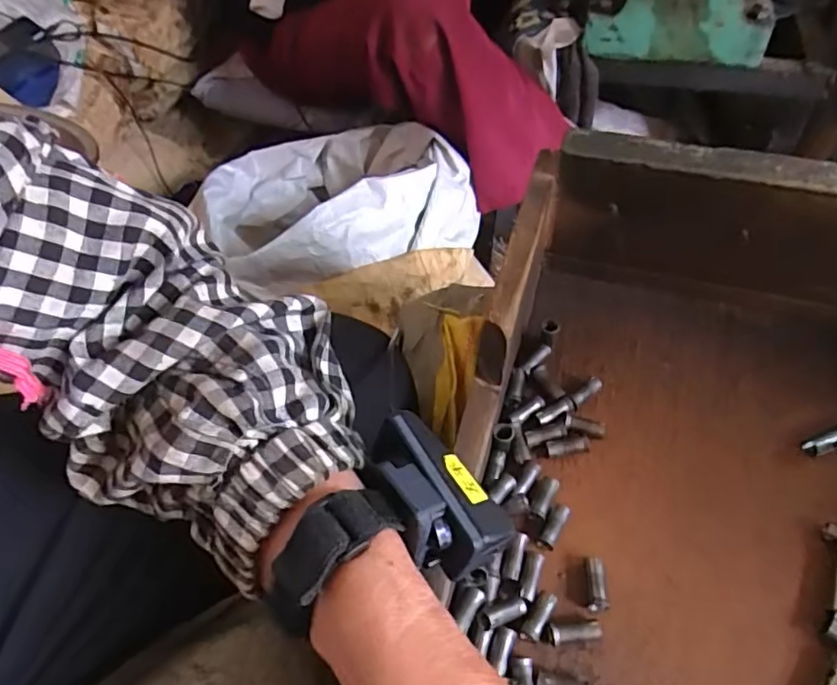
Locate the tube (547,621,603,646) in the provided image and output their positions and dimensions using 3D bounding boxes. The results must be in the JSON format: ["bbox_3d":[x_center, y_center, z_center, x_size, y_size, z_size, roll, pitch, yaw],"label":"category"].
[{"bbox_3d":[0.078,0.144,0.301,0.027,0.009,0.008,-4,50,-3],"label":"tube"}]

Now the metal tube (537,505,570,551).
[{"bbox_3d":[0.074,0.100,0.331,0.009,0.008,0.024,27,55,21],"label":"metal tube"}]

